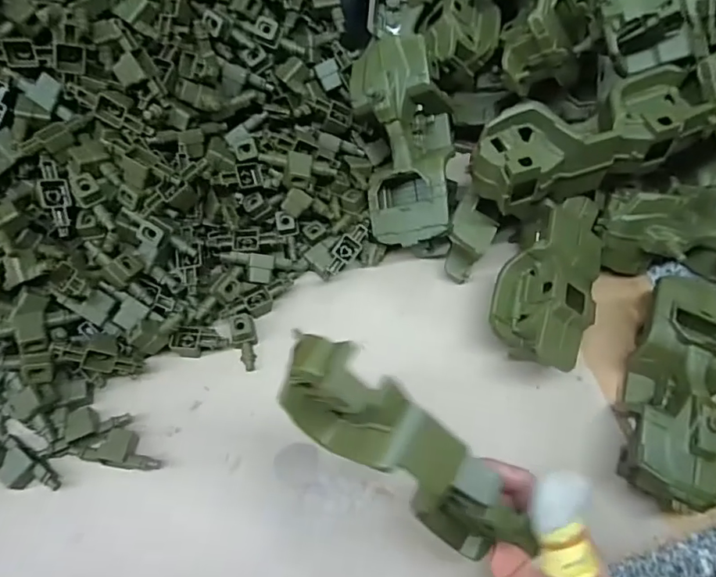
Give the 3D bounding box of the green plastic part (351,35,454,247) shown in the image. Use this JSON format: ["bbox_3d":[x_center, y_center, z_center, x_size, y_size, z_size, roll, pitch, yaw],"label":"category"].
[{"bbox_3d":[0.045,-0.127,0.438,0.080,0.050,0.171,-7,93,-4],"label":"green plastic part"}]

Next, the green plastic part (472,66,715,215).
[{"bbox_3d":[0.188,-0.117,0.408,0.194,0.073,0.059,-16,64,-9],"label":"green plastic part"}]

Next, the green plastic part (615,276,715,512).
[{"bbox_3d":[0.253,0.080,0.389,0.086,0.063,0.172,22,64,9],"label":"green plastic part"}]

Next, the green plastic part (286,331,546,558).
[{"bbox_3d":[0.026,0.091,0.273,0.168,0.044,0.042,43,71,-12],"label":"green plastic part"}]

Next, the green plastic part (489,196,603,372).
[{"bbox_3d":[0.160,-0.006,0.423,0.076,0.066,0.152,24,65,11],"label":"green plastic part"}]

